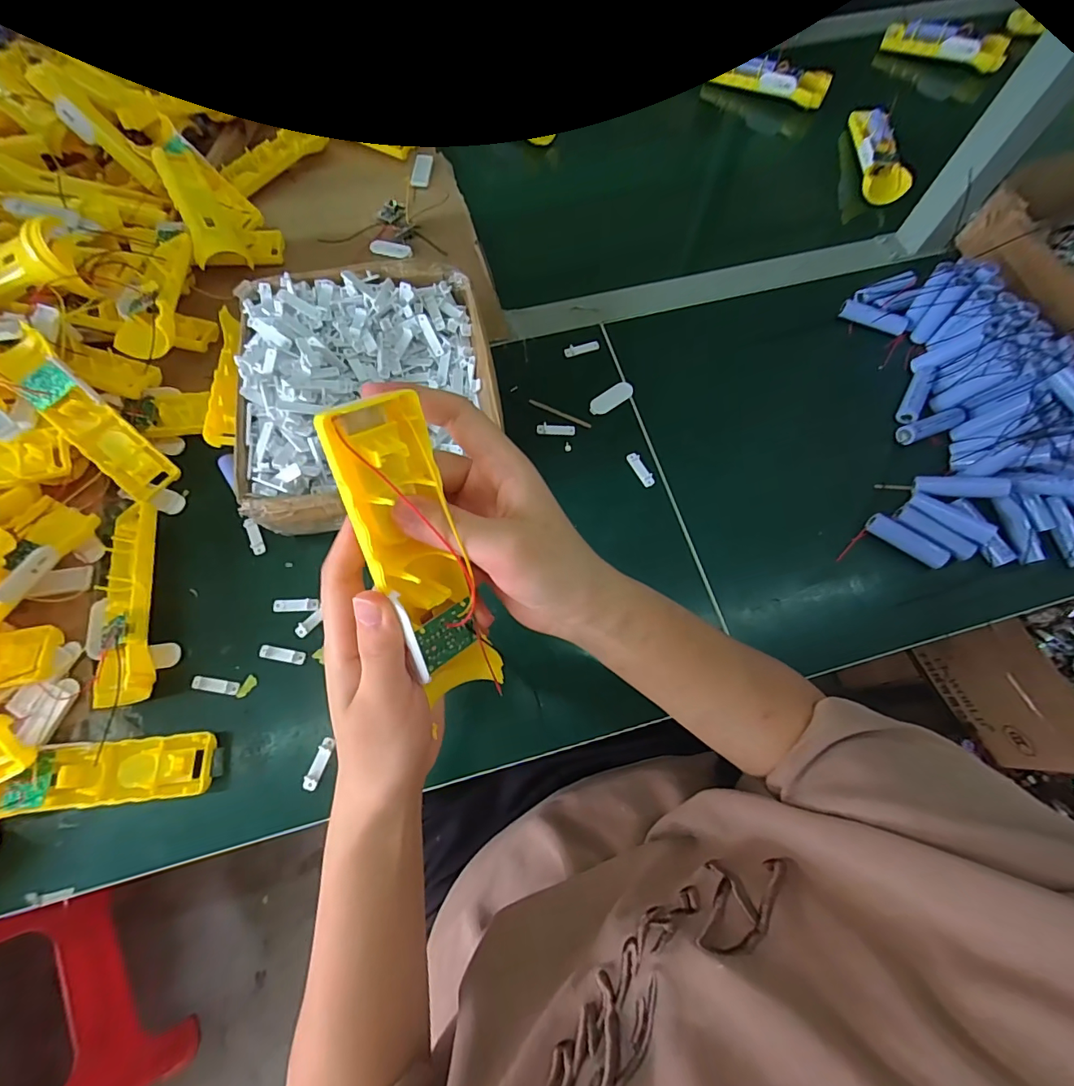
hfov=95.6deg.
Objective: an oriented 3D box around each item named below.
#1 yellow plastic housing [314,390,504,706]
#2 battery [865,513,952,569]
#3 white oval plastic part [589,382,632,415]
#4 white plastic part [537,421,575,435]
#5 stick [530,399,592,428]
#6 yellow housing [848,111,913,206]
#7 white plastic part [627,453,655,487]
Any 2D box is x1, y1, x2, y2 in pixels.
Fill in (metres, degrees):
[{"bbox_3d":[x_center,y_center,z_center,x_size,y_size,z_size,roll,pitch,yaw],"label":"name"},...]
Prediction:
[{"bbox_3d":[-0.051,0.013,0.226,0.039,0.157,0.026,-18,27,-8],"label":"yellow plastic housing"},{"bbox_3d":[0.328,-0.002,0.432,0.067,0.014,0.017,40,73,13],"label":"battery"},{"bbox_3d":[0.075,-0.146,0.492,0.051,0.004,0.021,-37,74,-14],"label":"white oval plastic part"},{"bbox_3d":[0.019,-0.112,0.479,0.037,0.004,0.013,3,69,0],"label":"white plastic part"},{"bbox_3d":[0.023,-0.130,0.487,0.068,0.004,0.006,27,71,9],"label":"stick"},{"bbox_3d":[0.424,-0.487,0.607,0.040,0.034,0.160,4,69,0],"label":"yellow housing"},{"bbox_3d":[0.098,-0.069,0.460,0.012,0.005,0.037,-24,72,-10],"label":"white plastic part"}]

